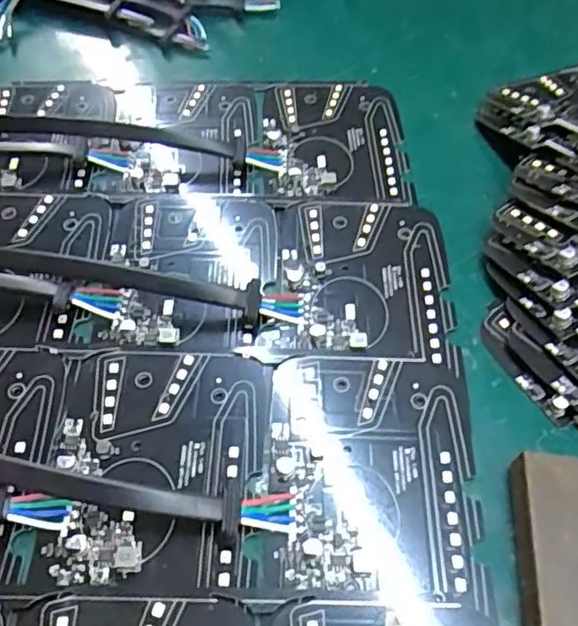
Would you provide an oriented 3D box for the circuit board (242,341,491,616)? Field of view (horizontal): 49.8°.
[{"bbox_3d":[0.032,0.058,0.234,0.077,0.004,0.093,2,55,0],"label":"circuit board"}]

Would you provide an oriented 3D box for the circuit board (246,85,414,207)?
[{"bbox_3d":[0.023,-0.095,0.342,0.082,0.004,0.097,2,55,0],"label":"circuit board"}]

